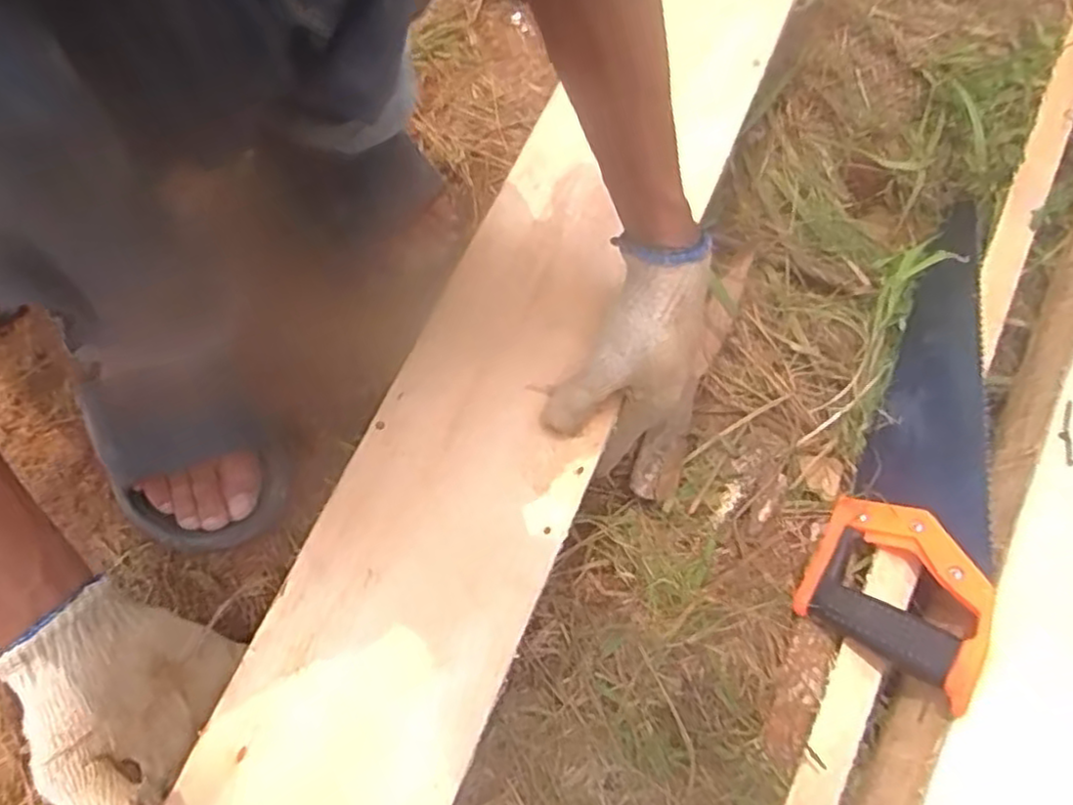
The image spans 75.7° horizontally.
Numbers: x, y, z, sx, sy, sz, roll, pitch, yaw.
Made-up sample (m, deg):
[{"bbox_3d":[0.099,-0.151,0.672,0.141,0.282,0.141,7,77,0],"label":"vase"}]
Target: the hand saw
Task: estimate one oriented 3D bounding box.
[{"bbox_3d":[0.303,0.008,0.552,0.116,0.032,0.427,-3,52,43],"label":"hand saw"}]

